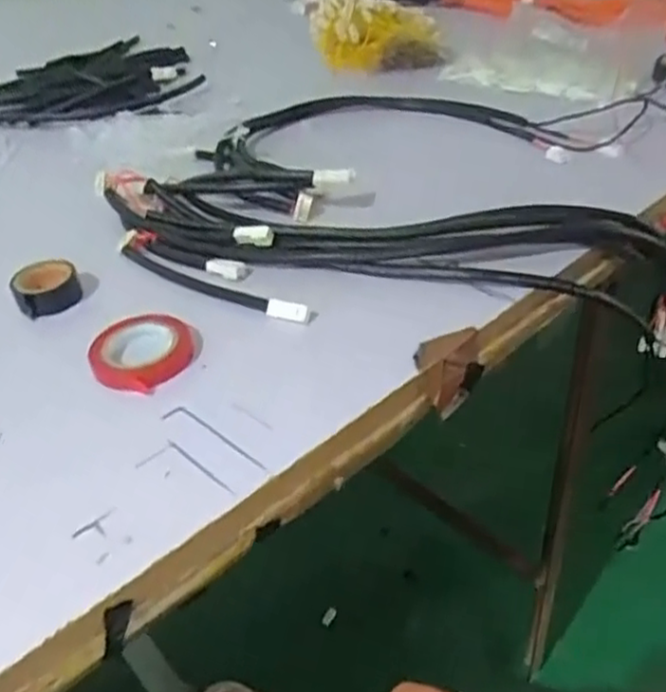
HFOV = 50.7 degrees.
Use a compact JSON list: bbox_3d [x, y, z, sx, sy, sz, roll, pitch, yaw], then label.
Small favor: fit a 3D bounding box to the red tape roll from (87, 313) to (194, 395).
[{"bbox_3d":[-0.112,0.003,0.412,0.050,0.015,0.059,17,43,25],"label":"red tape roll"}]

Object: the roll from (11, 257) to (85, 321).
[{"bbox_3d":[-0.190,-0.039,0.467,0.040,0.018,0.044,-3,39,2],"label":"roll"}]

